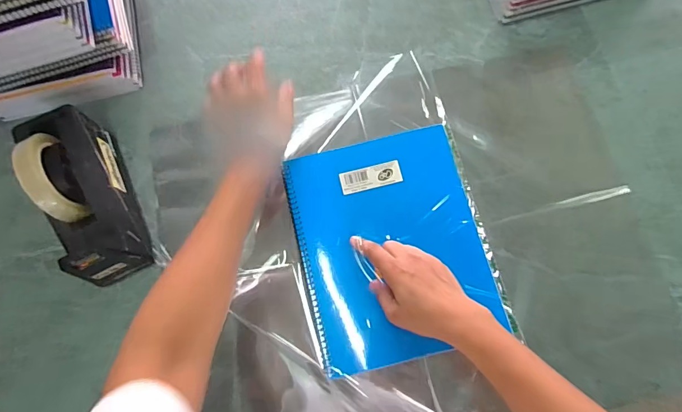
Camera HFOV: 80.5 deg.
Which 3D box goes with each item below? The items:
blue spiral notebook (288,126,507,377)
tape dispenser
[{"bbox_3d":[0.057,0.042,0.457,0.204,0.019,0.244,-13,73,-3],"label":"blue spiral notebook"},{"bbox_3d":[-0.310,-0.017,0.484,0.077,0.125,0.203,-28,74,-5],"label":"tape dispenser"}]

